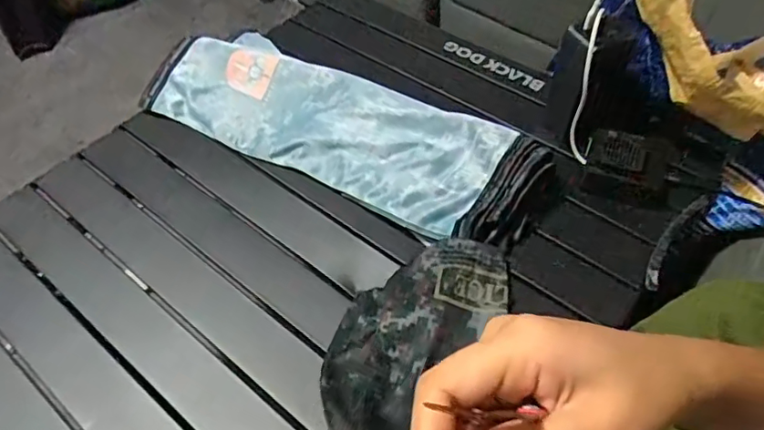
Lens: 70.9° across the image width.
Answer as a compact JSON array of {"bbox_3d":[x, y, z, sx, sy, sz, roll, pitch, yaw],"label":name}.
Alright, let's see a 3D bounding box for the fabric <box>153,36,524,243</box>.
[{"bbox_3d":[-0.070,-0.113,0.634,0.428,0.051,0.162,25,57,18],"label":"fabric"}]

